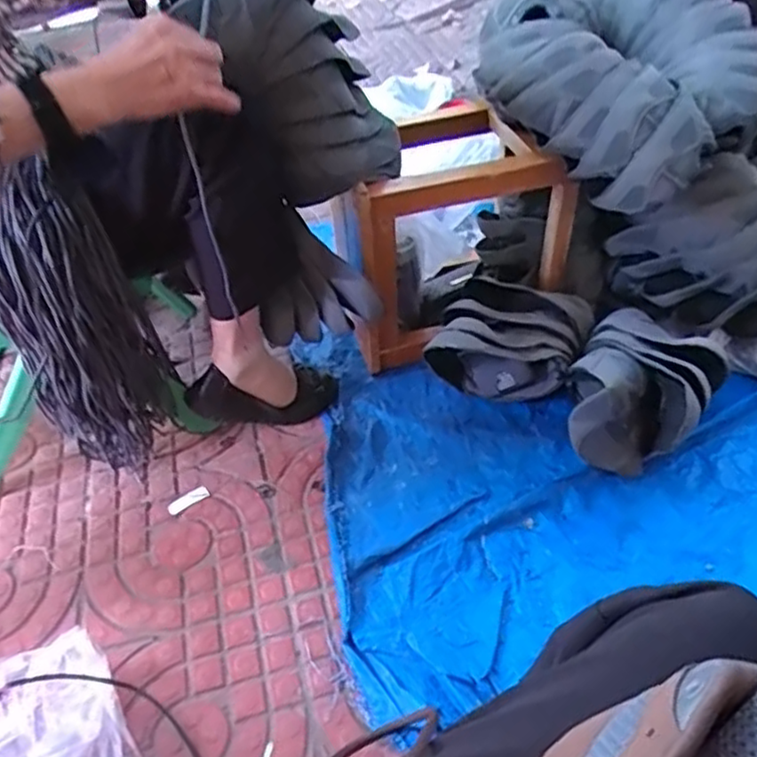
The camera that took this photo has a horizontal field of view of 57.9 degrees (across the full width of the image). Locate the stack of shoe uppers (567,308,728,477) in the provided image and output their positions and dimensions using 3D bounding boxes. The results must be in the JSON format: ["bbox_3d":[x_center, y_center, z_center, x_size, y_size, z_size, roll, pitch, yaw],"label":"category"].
[{"bbox_3d":[0.349,0.018,0.915,0.164,0.153,0.201,21,52,22],"label":"stack of shoe uppers"}]

